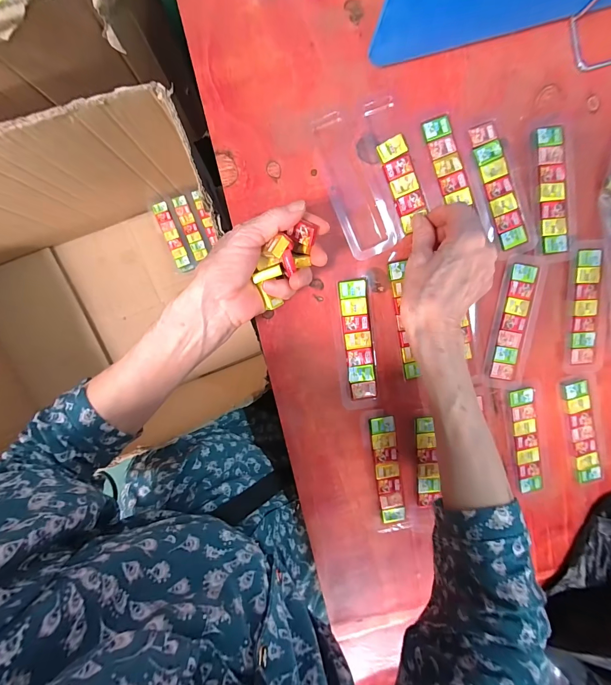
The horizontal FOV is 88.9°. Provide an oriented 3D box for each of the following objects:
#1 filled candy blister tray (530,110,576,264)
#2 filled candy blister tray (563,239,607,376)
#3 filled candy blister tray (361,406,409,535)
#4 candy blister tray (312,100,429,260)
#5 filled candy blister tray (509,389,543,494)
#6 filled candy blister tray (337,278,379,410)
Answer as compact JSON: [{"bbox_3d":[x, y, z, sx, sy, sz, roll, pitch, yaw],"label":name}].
[{"bbox_3d":[0.249,-0.153,0.310,0.043,0.006,0.141,-7,97,-2],"label":"filled candy blister tray"},{"bbox_3d":[0.295,-0.036,0.328,0.041,0.005,0.136,-4,97,-3],"label":"filled candy blister tray"},{"bbox_3d":[0.085,0.137,0.332,0.034,0.007,0.136,-10,97,-2],"label":"filled candy blister tray"},{"bbox_3d":[0.065,-0.155,0.298,0.082,0.007,0.131,-19,97,-1],"label":"candy blister tray"},{"bbox_3d":[0.242,0.108,0.342,0.028,0.005,0.118,-11,97,-2],"label":"filled candy blister tray"},{"bbox_3d":[0.053,0.003,0.314,0.037,0.008,0.131,-4,97,-3],"label":"filled candy blister tray"}]

